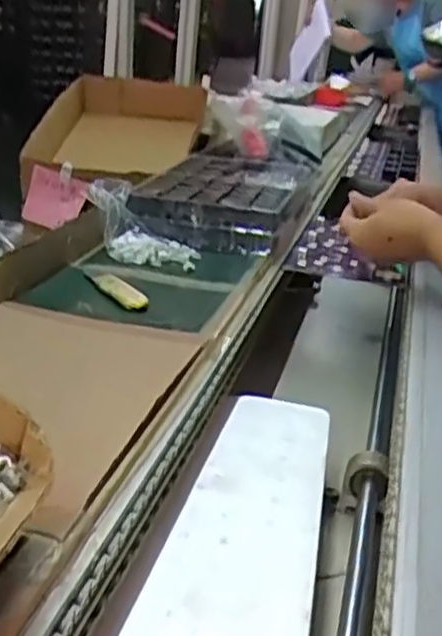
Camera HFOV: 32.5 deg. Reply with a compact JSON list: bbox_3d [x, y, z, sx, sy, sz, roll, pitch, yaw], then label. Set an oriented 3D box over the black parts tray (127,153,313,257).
[{"bbox_3d":[0.012,-0.177,1.057,0.182,0.057,0.450,9,21,7],"label":"black parts tray"}]

